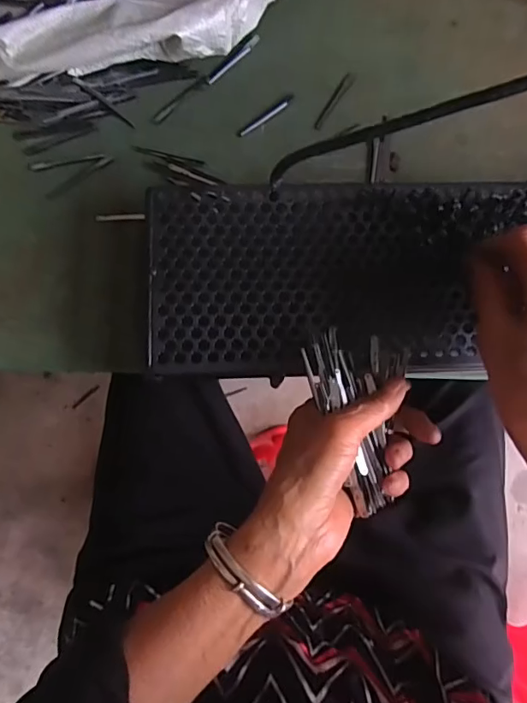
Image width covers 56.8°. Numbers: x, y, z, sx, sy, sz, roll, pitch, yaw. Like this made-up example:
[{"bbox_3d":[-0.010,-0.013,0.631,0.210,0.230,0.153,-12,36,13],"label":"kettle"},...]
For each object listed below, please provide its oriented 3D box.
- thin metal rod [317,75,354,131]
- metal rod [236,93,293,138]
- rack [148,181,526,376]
[{"bbox_3d":[0.065,-0.229,0.448,0.008,0.005,0.058,32,81,1],"label":"thin metal rod"},{"bbox_3d":[0.002,-0.212,0.437,0.061,0.004,0.007,-37,86,-8],"label":"metal rod"},{"bbox_3d":[0.202,-0.059,0.360,0.569,0.030,0.139,-1,89,0],"label":"rack"}]

